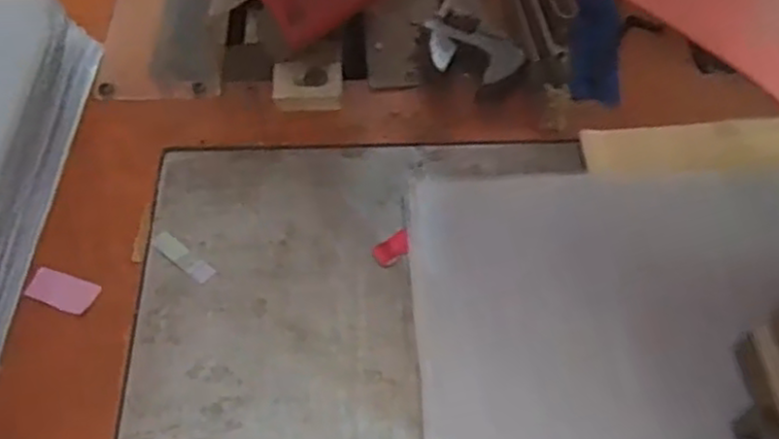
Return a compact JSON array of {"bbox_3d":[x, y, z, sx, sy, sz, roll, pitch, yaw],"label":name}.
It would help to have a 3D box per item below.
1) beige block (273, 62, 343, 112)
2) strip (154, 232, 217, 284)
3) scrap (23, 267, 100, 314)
[{"bbox_3d":[-0.048,-0.079,0.431,0.039,0.012,0.035,-2,55,-3],"label":"beige block"},{"bbox_3d":[-0.103,0.018,0.370,0.038,0.004,0.010,35,61,21],"label":"strip"},{"bbox_3d":[-0.158,0.035,0.356,0.034,0.004,0.019,17,45,10],"label":"scrap"}]

